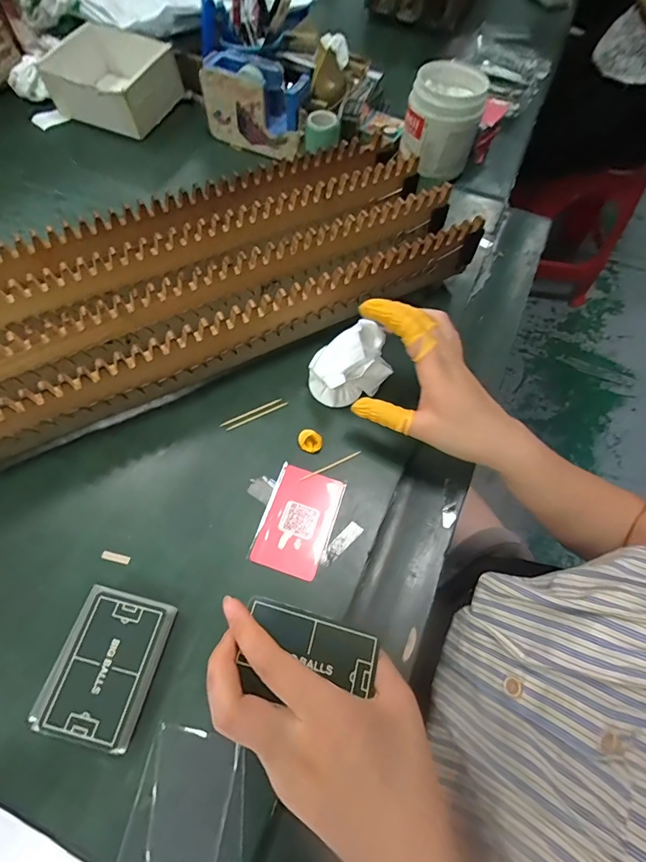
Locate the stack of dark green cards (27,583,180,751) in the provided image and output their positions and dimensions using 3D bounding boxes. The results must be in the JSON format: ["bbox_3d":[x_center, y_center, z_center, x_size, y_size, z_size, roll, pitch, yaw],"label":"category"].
[{"bbox_3d":[-0.149,0.159,0.283,0.066,0.018,0.087,14,64,4],"label":"stack of dark green cards"}]

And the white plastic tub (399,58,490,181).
[{"bbox_3d":[0.160,-0.414,0.545,0.092,0.090,0.091,1,64,-3],"label":"white plastic tub"}]

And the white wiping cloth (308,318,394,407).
[{"bbox_3d":[0.024,-0.059,0.375,0.077,0.064,0.050,-24,68,-14],"label":"white wiping cloth"}]

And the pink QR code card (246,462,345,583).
[{"bbox_3d":[-0.020,0.073,0.341,0.057,0.004,0.086,18,64,5],"label":"pink QR code card"}]

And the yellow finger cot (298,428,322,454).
[{"bbox_3d":[-0.012,0.009,0.366,0.022,0.017,0.014,33,67,12],"label":"yellow finger cot"}]

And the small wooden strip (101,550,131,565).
[{"bbox_3d":[-0.164,0.099,0.323,0.023,0.004,0.006,14,64,3],"label":"small wooden strip"}]

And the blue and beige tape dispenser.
[{"bbox_3d":[-0.083,-0.415,0.526,0.134,0.078,0.053,27,66,10],"label":"blue and beige tape dispenser"}]

